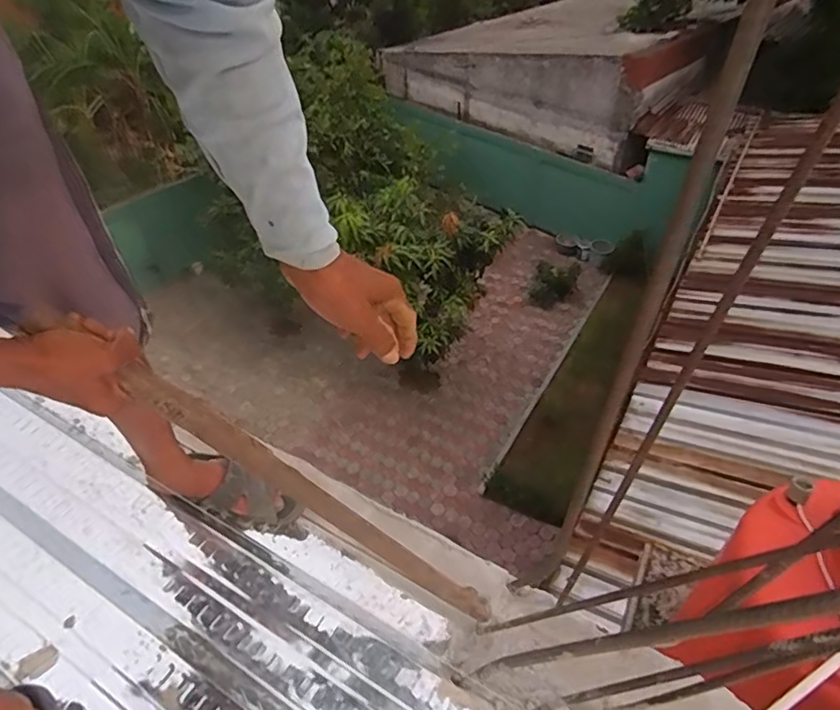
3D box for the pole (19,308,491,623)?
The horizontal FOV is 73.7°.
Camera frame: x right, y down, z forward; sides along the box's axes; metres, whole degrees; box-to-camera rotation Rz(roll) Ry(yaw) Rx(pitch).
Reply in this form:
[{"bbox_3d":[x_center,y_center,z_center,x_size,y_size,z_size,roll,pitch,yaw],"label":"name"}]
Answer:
[{"bbox_3d":[-0.124,0.168,0.653,0.032,0.670,0.037,-27,33,31],"label":"pole"}]

